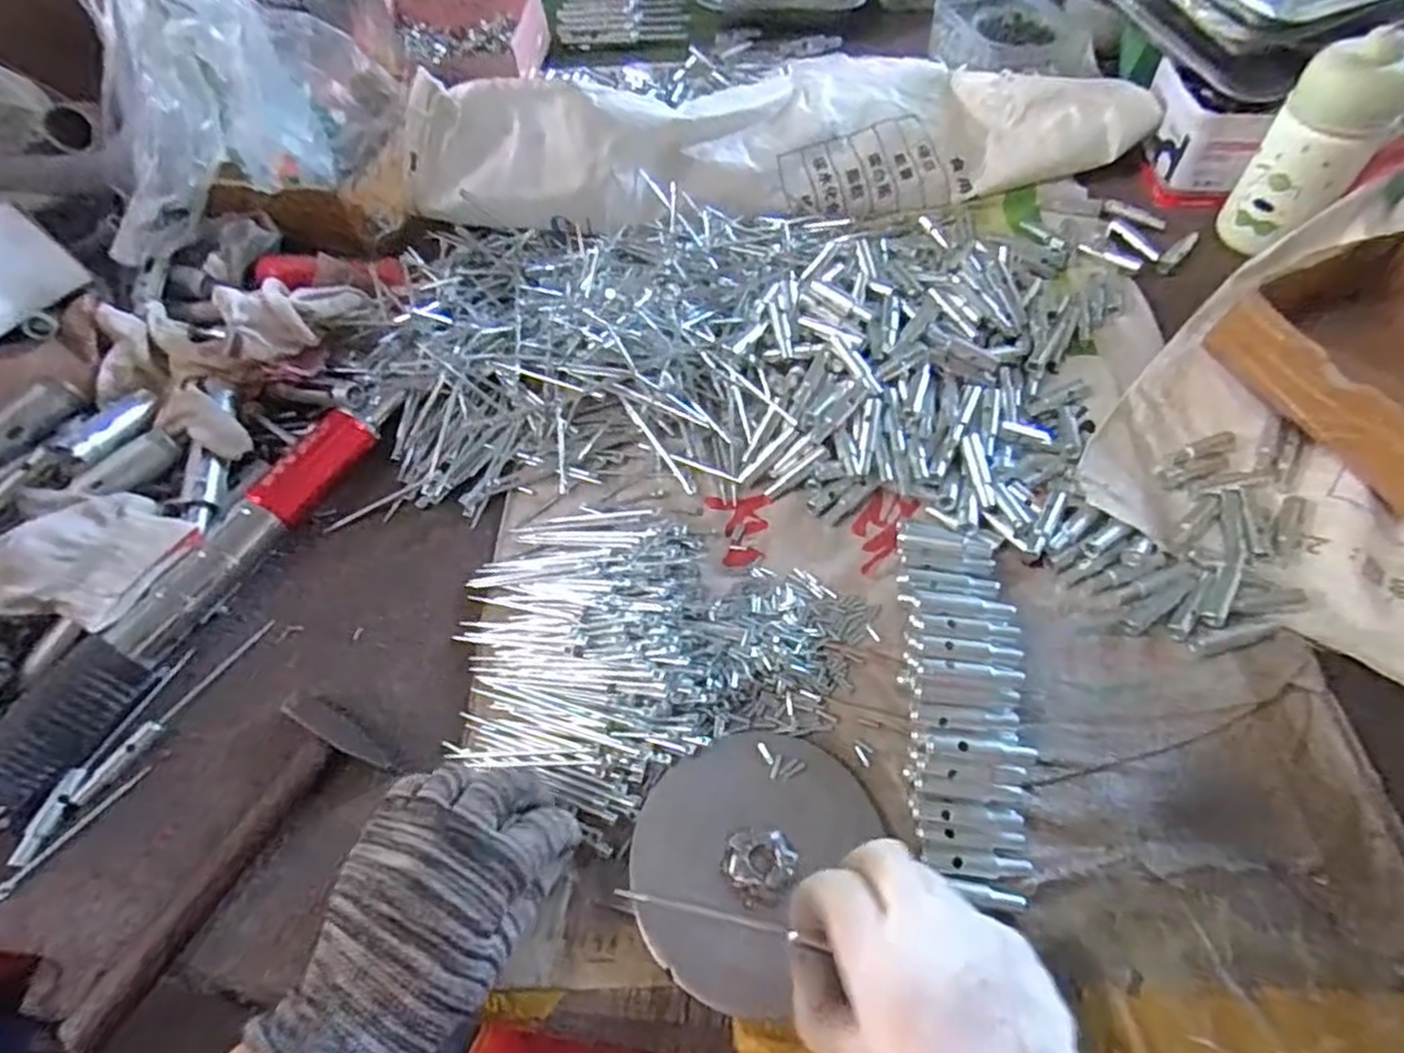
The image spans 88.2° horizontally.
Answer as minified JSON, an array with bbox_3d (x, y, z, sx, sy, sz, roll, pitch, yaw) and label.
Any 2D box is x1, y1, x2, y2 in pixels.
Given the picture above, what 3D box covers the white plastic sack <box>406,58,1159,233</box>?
[{"bbox_3d":[0.060,-0.330,0.573,0.590,0.101,0.133,-13,59,-4],"label":"white plastic sack"}]

